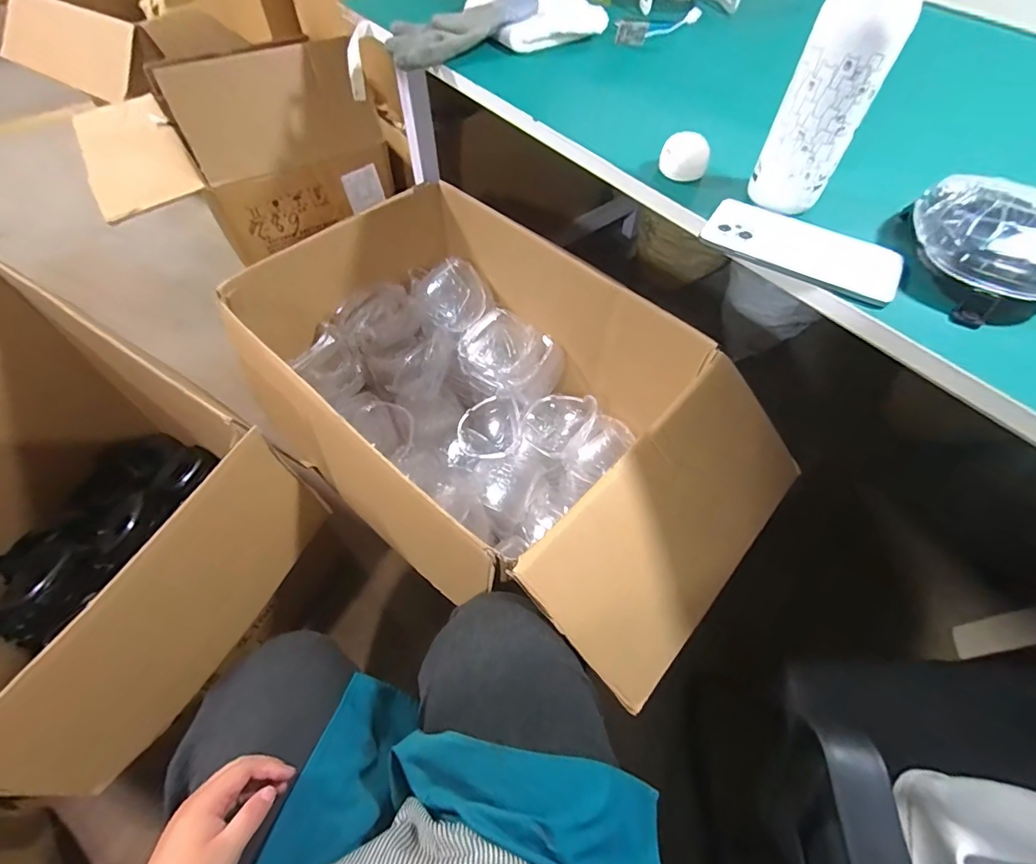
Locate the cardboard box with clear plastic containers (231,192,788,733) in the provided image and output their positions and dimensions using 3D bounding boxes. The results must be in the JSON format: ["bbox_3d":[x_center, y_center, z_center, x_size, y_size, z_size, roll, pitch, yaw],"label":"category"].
[{"bbox_3d":[-0.029,-0.042,0.842,0.865,0.354,0.499,39,64,21],"label":"cardboard box with clear plastic containers"}]

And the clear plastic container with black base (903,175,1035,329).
[{"bbox_3d":[0.382,-0.150,0.395,0.113,0.068,0.127,-38,66,-23],"label":"clear plastic container with black base"}]

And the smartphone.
[{"bbox_3d":[0.251,-0.164,0.431,0.160,0.014,0.065,30,61,16],"label":"smartphone"}]

